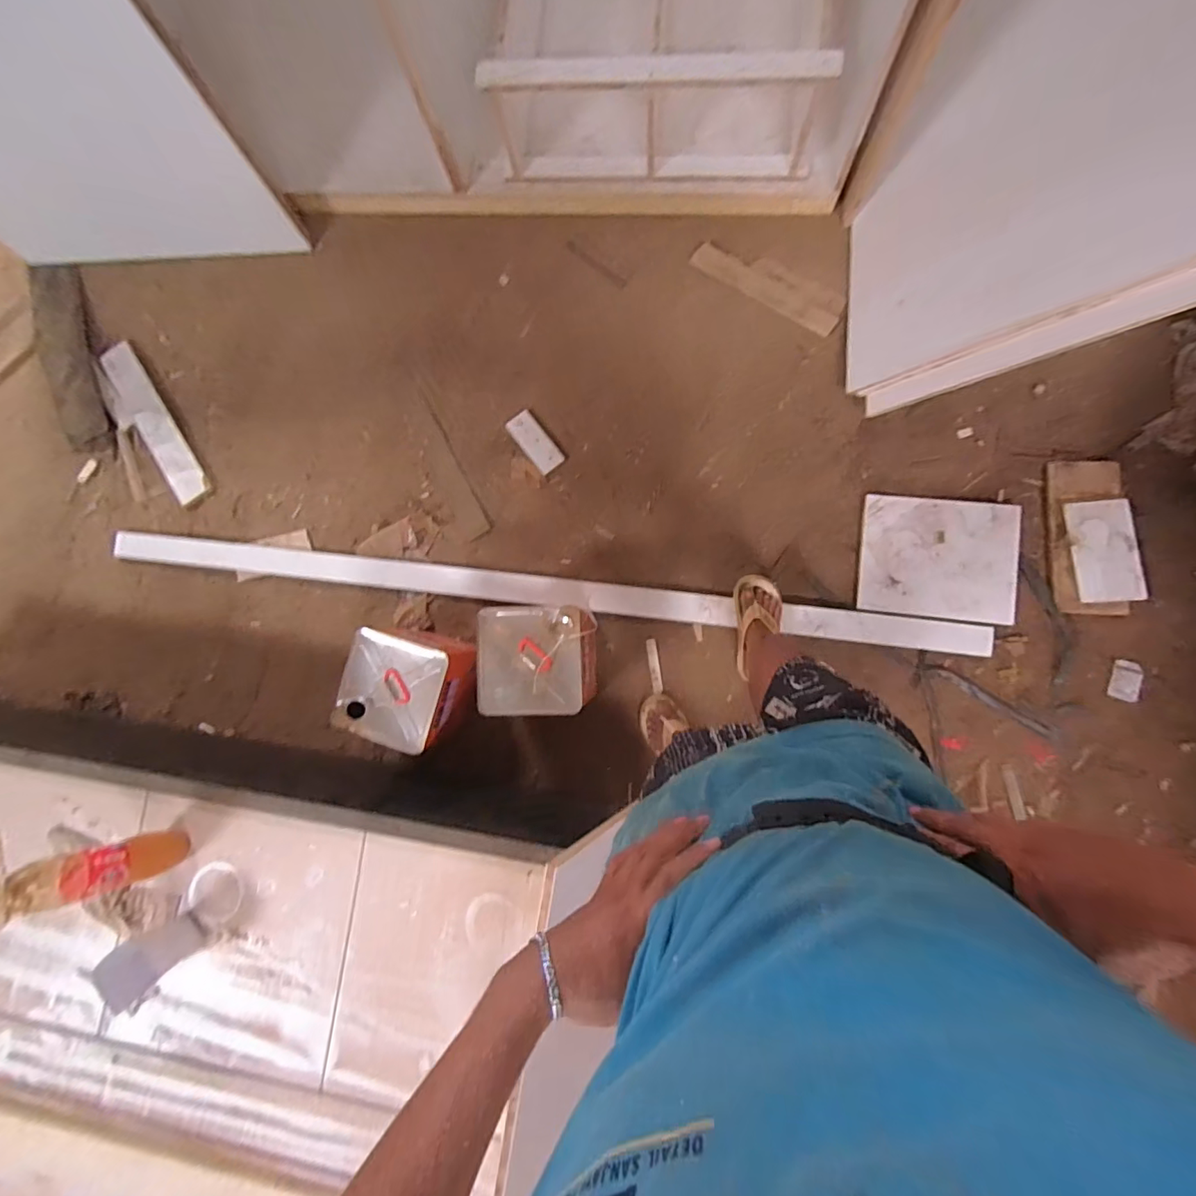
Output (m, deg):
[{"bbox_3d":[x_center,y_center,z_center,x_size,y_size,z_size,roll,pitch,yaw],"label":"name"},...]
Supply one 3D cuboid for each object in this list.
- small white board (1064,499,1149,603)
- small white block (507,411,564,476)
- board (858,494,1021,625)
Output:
[{"bbox_3d":[1.210,-0.113,1.234,0.131,0.014,0.242,-3,83,13],"label":"small white board"},{"bbox_3d":[-0.176,-0.437,1.443,0.080,0.013,0.186,-39,84,3],"label":"small white block"},{"bbox_3d":[0.849,-0.099,1.281,0.359,0.027,0.296,4,85,11],"label":"board"}]

